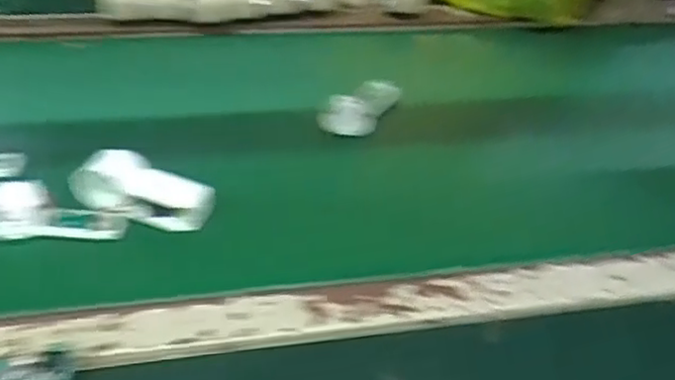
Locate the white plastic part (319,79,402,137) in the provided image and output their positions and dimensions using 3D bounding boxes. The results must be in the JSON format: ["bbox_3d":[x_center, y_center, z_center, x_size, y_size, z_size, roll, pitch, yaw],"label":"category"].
[{"bbox_3d":[0.025,-0.079,0.647,0.036,0.029,0.086,35,47,30],"label":"white plastic part"}]

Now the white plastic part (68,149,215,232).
[{"bbox_3d":[-0.149,0.000,0.525,0.102,0.030,0.044,18,39,-6],"label":"white plastic part"}]

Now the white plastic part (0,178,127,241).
[{"bbox_3d":[-0.210,0.019,0.503,0.100,0.028,0.040,11,37,-18],"label":"white plastic part"}]

